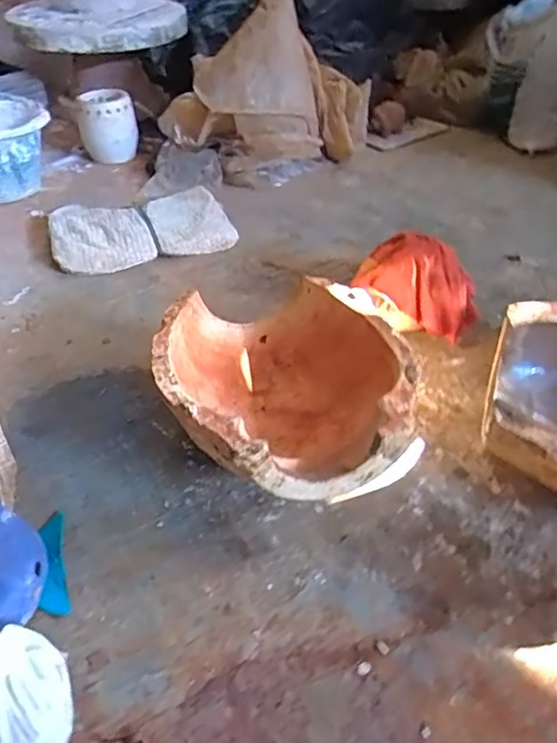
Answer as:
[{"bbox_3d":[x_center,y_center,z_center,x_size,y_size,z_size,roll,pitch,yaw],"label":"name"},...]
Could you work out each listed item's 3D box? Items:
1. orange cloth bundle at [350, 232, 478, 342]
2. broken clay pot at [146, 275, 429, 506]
[{"bbox_3d":[0.220,-0.141,0.892,0.124,0.123,0.184,-16,43,-22],"label":"orange cloth bundle"},{"bbox_3d":[0.004,0.021,0.690,0.277,0.156,0.334,-13,43,-15],"label":"broken clay pot"}]

